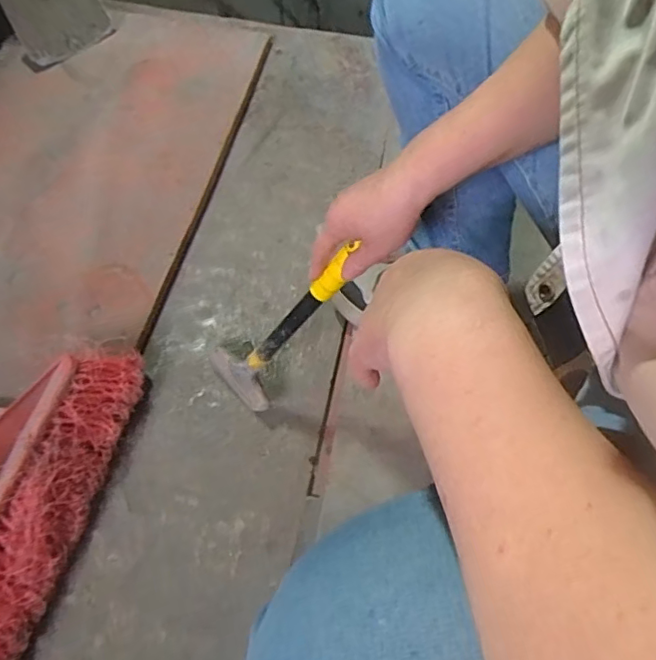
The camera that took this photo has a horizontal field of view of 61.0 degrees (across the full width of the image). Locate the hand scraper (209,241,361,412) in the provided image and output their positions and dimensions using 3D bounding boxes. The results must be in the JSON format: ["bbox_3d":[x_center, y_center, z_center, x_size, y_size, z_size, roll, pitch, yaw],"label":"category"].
[{"bbox_3d":[-0.042,0.014,0.606,0.034,0.275,0.093,-30,88,-47],"label":"hand scraper"}]

